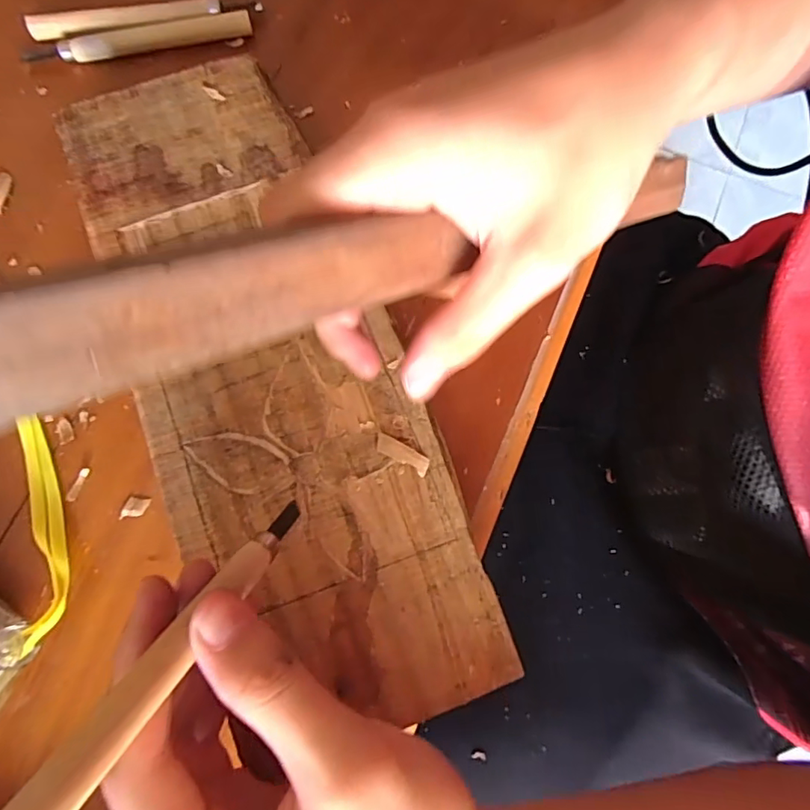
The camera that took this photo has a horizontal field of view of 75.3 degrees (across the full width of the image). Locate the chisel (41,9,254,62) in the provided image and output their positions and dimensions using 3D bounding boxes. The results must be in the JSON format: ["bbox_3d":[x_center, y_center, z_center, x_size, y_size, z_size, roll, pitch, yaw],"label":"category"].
[{"bbox_3d":[-0.152,-0.210,0.301,0.127,0.012,0.014,-12,78,-4],"label":"chisel"}]

